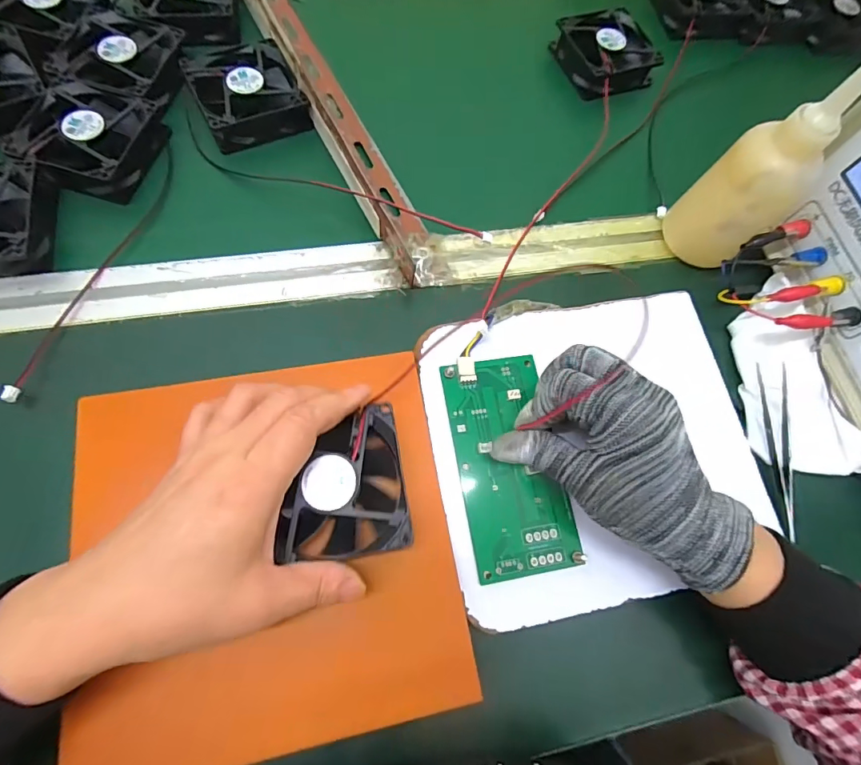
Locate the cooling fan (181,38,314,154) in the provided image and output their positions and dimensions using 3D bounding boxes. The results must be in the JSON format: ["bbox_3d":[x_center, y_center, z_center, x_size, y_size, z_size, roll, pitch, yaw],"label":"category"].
[{"bbox_3d":[-0.149,-0.237,0.371,0.079,0.033,0.080,-23,69,-12],"label":"cooling fan"}]

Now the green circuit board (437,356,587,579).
[{"bbox_3d":[0.049,0.048,0.281,0.063,0.006,0.133,-9,74,-7],"label":"green circuit board"}]

